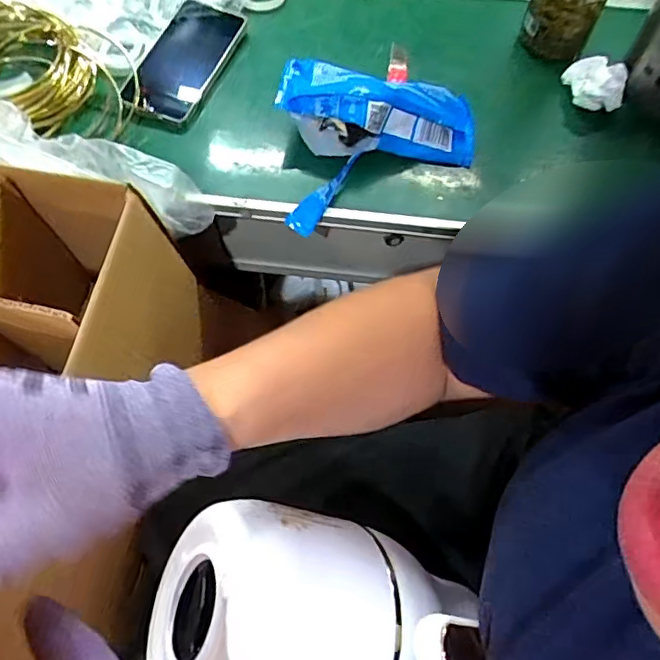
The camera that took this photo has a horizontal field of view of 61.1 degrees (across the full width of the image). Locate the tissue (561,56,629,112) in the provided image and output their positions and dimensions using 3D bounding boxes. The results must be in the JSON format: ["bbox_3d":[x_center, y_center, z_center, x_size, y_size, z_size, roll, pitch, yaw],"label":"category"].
[{"bbox_3d":[0.275,-0.260,0.576,0.053,0.034,0.056,8,64,3],"label":"tissue"}]

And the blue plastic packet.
[{"bbox_3d":[0.042,-0.175,0.526,0.191,0.063,0.155,6,64,2],"label":"blue plastic packet"}]

